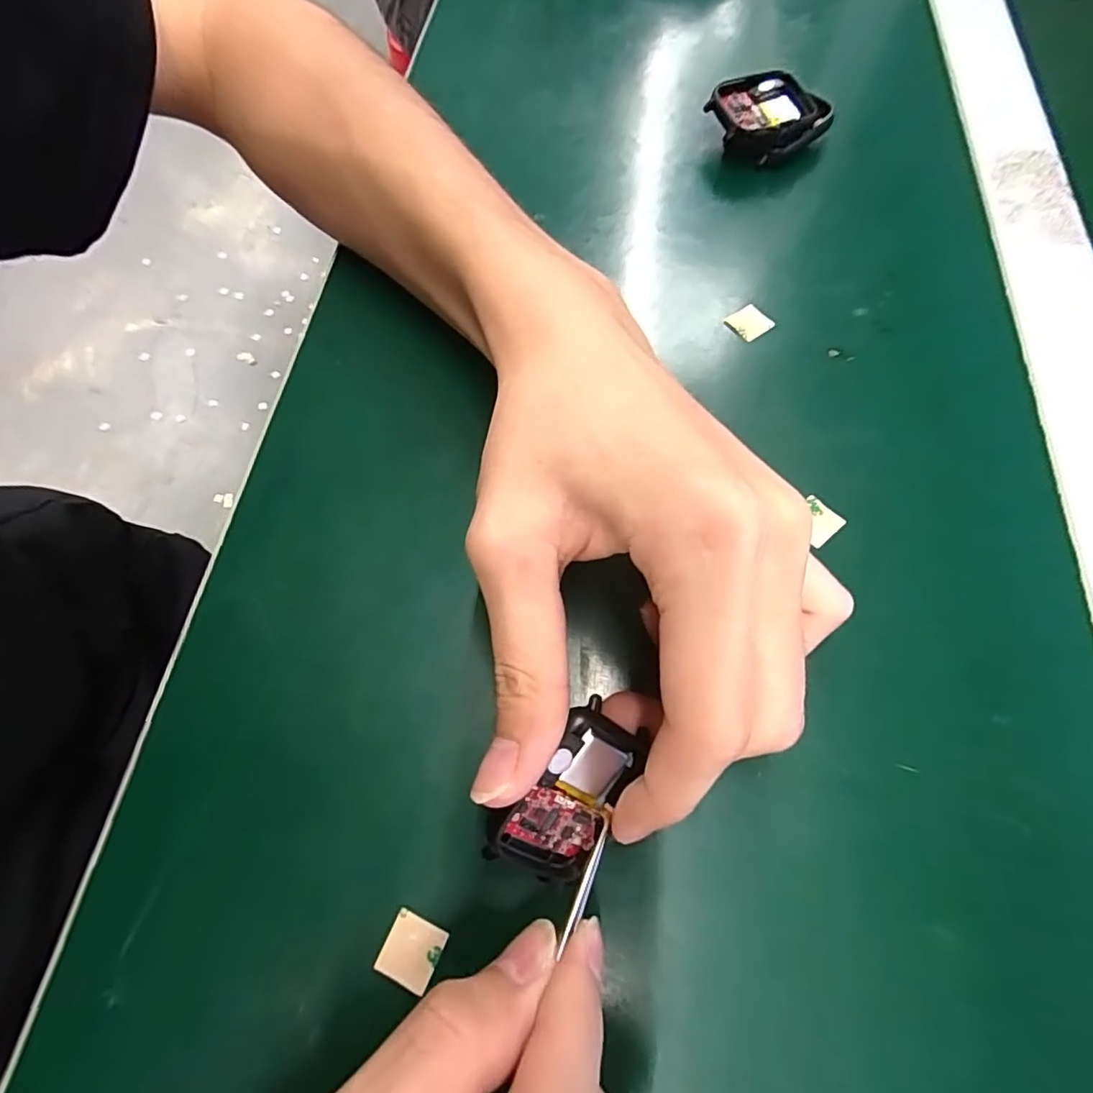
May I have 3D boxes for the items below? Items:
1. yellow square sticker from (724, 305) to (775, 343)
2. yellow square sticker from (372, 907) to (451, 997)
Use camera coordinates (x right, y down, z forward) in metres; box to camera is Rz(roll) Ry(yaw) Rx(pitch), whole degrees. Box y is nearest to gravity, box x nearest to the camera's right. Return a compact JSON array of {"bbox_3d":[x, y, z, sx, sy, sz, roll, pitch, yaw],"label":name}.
[{"bbox_3d":[0.085,-0.094,0.234,0.015,0.004,0.015,-32,69,-11],"label":"yellow square sticker"},{"bbox_3d":[-0.037,0.110,0.150,0.015,0.004,0.015,21,69,11],"label":"yellow square sticker"}]

